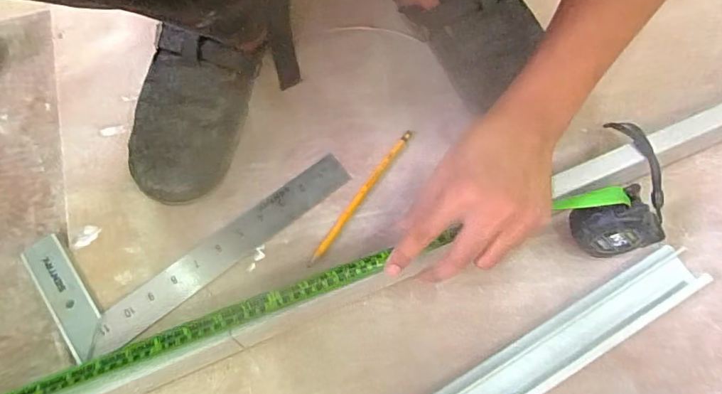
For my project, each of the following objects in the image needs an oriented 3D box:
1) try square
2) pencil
[{"bbox_3d":[-0.169,0.023,0.452,0.300,0.016,0.126,-35,75,-8],"label":"try square"},{"bbox_3d":[0.000,-0.001,0.461,0.012,0.007,0.169,34,77,12],"label":"pencil"}]

